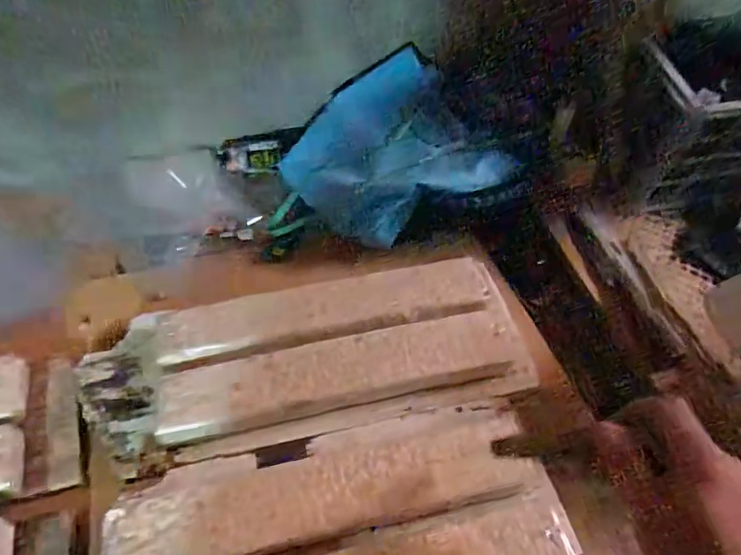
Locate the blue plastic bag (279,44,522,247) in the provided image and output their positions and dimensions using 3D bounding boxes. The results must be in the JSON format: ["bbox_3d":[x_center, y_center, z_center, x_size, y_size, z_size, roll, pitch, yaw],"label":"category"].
[{"bbox_3d":[0.033,-0.155,0.744,0.227,0.115,0.239,-33,62,-24],"label":"blue plastic bag"}]

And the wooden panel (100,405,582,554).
[{"bbox_3d":[-0.031,0.224,0.480,0.401,0.034,0.189,-10,56,-11],"label":"wooden panel"}]

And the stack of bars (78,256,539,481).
[{"bbox_3d":[-0.069,0.085,0.596,0.478,0.046,0.175,-9,55,-10],"label":"stack of bars"}]

